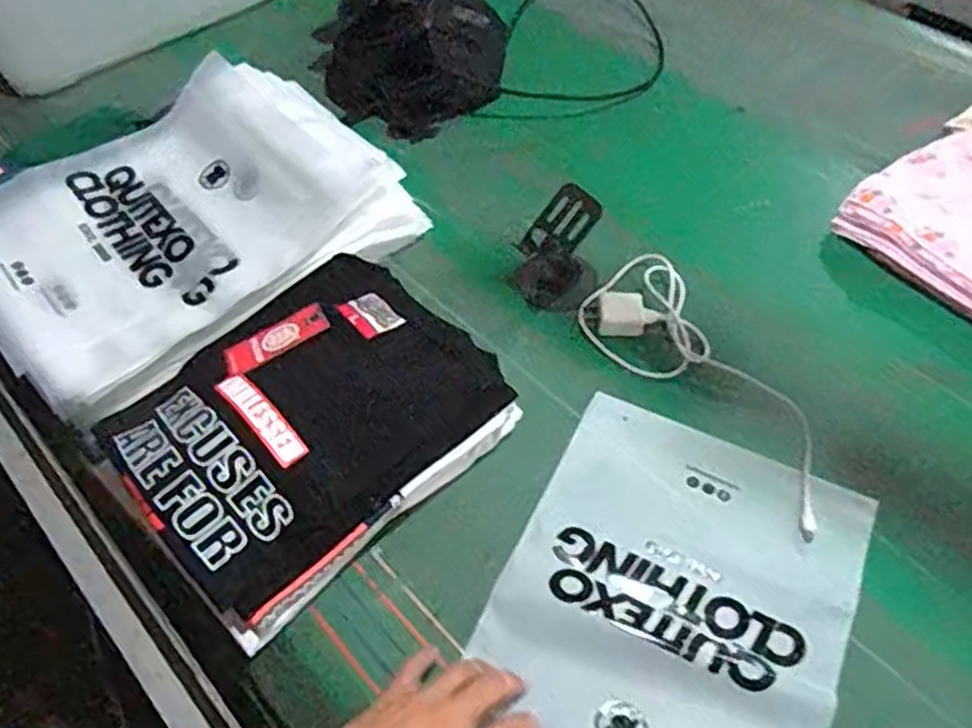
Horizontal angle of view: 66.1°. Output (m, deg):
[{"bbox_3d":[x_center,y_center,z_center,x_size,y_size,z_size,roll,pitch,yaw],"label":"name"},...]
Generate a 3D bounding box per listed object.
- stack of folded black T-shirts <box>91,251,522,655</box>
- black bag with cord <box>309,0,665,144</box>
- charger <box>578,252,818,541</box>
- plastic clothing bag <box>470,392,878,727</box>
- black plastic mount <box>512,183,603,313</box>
[{"bbox_3d":[-0.149,0.046,0.628,0.286,0.095,0.227,-38,59,-25],"label":"stack of folded black T-shirts"},{"bbox_3d":[0.012,-0.449,1.036,0.487,0.096,0.288,-16,54,-9],"label":"black bag with cord"},{"bbox_3d":[0.200,0.013,0.685,0.108,0.034,0.314,-25,56,-15],"label":"charger"},{"bbox_3d":[0.135,0.197,0.563,0.242,0.014,0.355,21,53,18],"label":"plastic clothing bag"},{"bbox_3d":[0.070,-0.116,0.742,0.085,0.093,0.075,5,51,6],"label":"black plastic mount"}]

